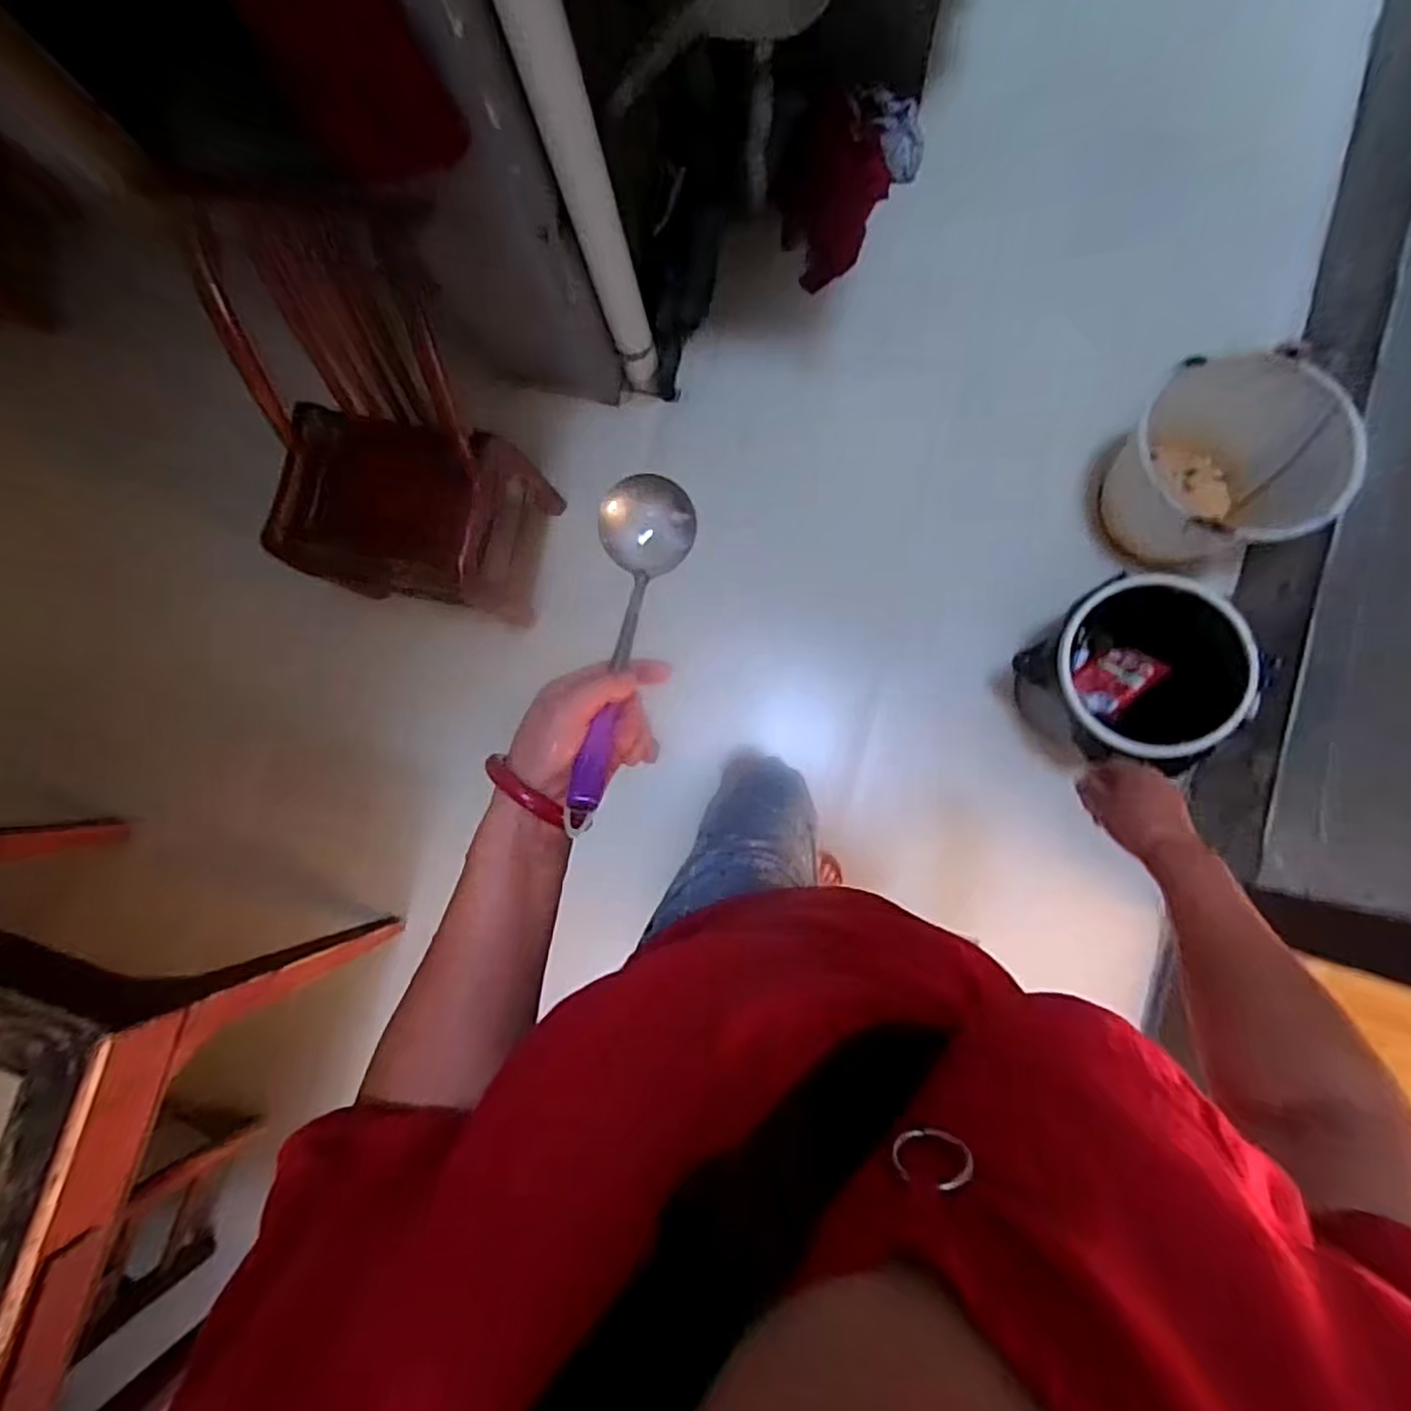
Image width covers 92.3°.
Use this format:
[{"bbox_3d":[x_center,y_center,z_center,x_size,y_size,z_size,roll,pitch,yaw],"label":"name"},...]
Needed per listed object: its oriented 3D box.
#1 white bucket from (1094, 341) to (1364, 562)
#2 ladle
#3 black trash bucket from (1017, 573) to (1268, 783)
[{"bbox_3d":[0.873,-0.407,1.200,0.299,0.278,0.320,-1,84,5],"label":"white bucket"},{"bbox_3d":[-0.052,-0.041,0.447,0.064,0.048,0.257,4,61,6],"label":"ladle"},{"bbox_3d":[0.676,-0.046,1.096,0.256,0.228,0.261,-1,84,5],"label":"black trash bucket"}]

